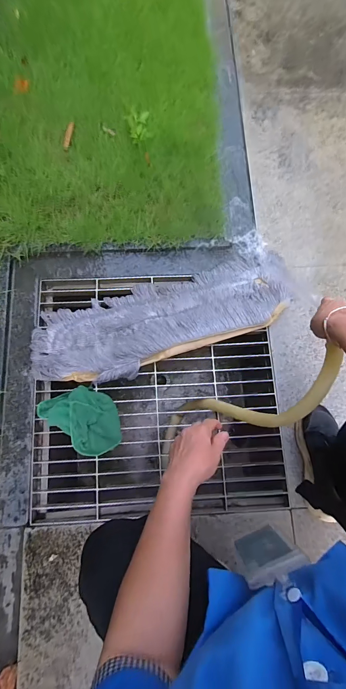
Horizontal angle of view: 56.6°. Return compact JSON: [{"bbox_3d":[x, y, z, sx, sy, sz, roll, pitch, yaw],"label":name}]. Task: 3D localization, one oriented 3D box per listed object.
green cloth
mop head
[{"bbox_3d":[-0.207,0.169,0.750,0.194,0.053,0.131,39,81,7],"label":"green cloth"},{"bbox_3d":[-0.022,-0.060,0.803,0.651,0.042,0.204,-16,79,-4],"label":"mop head"}]

